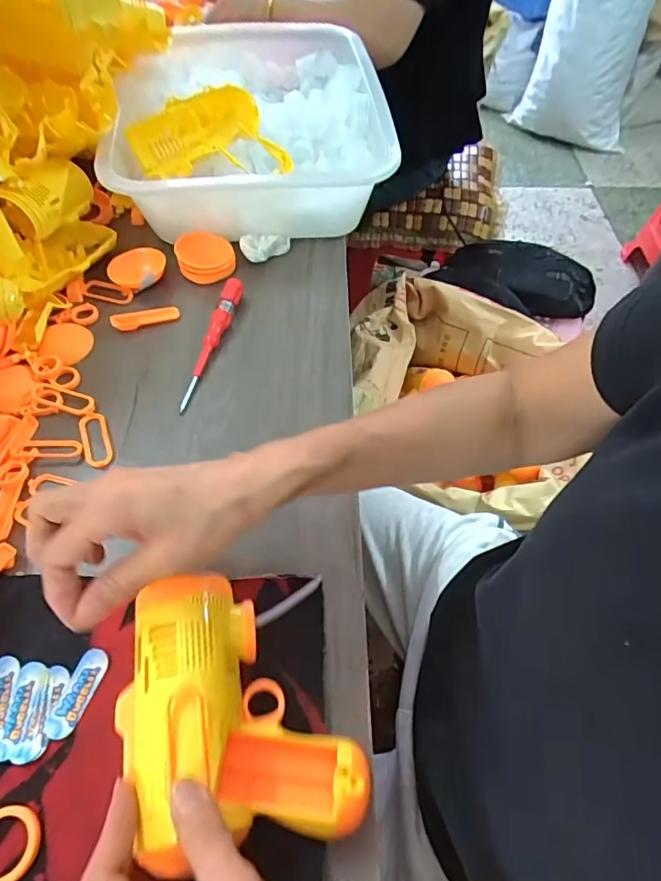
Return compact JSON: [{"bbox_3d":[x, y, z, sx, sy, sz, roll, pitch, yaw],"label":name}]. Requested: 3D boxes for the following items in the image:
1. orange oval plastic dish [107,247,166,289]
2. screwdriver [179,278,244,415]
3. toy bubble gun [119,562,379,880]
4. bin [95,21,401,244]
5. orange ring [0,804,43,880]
[{"bbox_3d":[-0.198,-0.177,0.523,0.057,0.022,0.054,-11,59,-8],"label":"orange oval plastic dish"},{"bbox_3d":[-0.111,-0.096,0.479,0.016,0.020,0.157,12,58,6],"label":"screwdriver"},{"bbox_3d":[-0.052,0.143,0.283,0.119,0.042,0.138,-10,58,-10],"label":"toy bubble gun"},{"bbox_3d":[-0.090,-0.389,0.616,0.282,0.108,0.399,-4,58,-3],"label":"bin"},{"bbox_3d":[-0.175,0.218,0.274,0.036,0.004,0.035,1,58,-1],"label":"orange ring"}]

